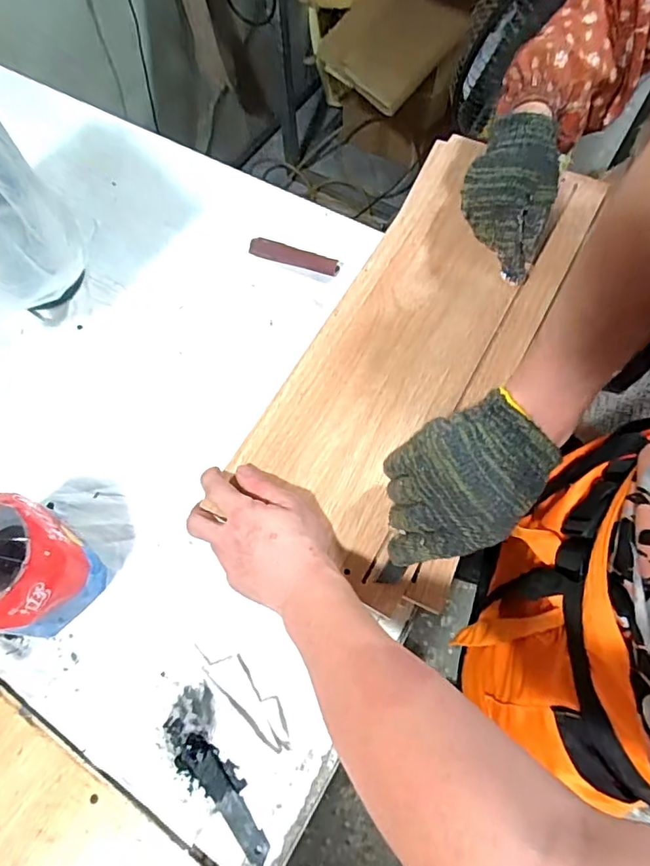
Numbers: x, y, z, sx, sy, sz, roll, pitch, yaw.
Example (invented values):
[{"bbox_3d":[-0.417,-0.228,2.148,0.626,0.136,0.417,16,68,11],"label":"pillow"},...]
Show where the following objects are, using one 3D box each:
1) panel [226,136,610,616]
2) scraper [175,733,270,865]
[{"bbox_3d":[0.103,-0.103,0.510,0.199,0.020,0.490,24,70,12],"label":"panel"},{"bbox_3d":[-0.078,0.284,0.403,0.028,0.004,0.101,-42,71,-15],"label":"scraper"}]

